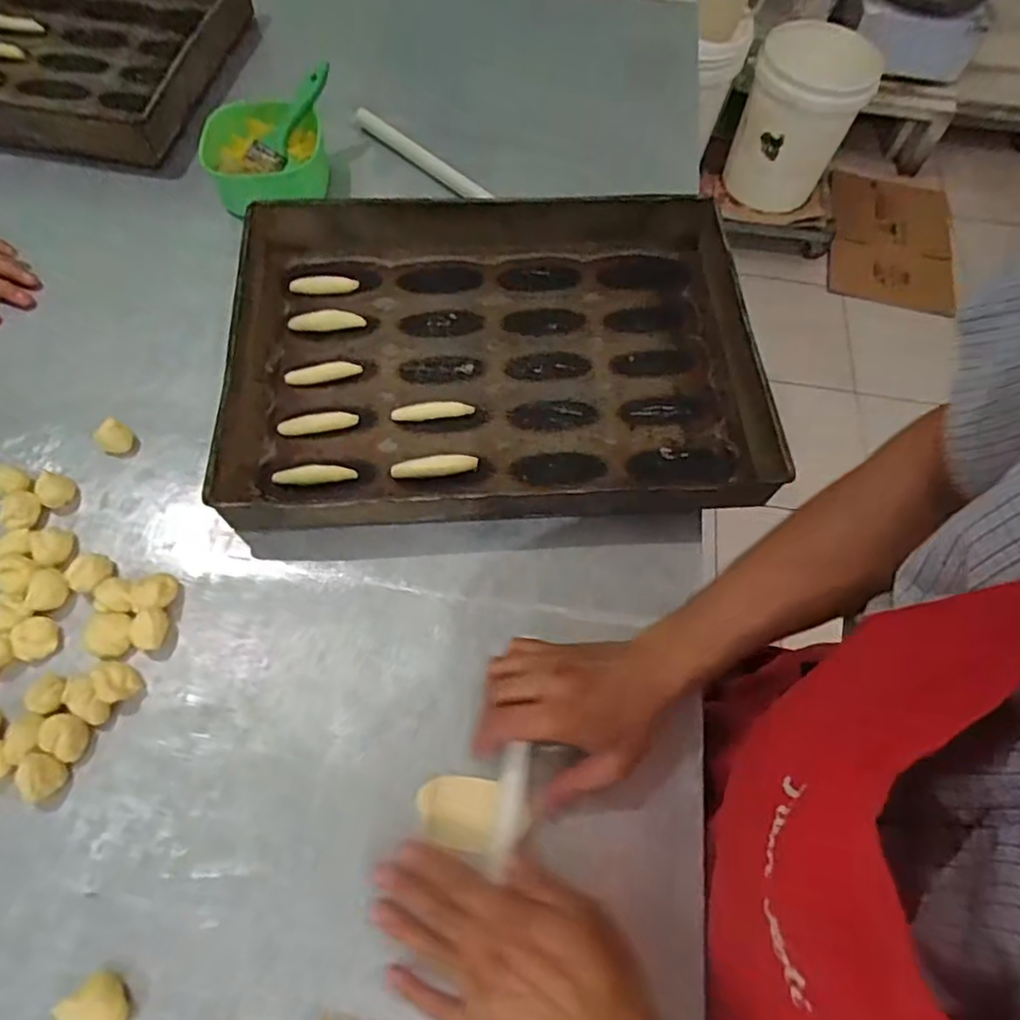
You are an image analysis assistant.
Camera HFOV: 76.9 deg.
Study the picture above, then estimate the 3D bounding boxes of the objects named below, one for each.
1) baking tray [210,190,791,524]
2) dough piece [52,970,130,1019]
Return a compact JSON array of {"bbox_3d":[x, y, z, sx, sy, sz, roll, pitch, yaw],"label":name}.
[{"bbox_3d":[-0.013,-0.170,0.657,0.532,0.062,0.383,-2,64,-4],"label":"baking tray"},{"bbox_3d":[-0.272,0.329,0.422,0.038,0.017,0.032,41,69,16],"label":"dough piece"}]

